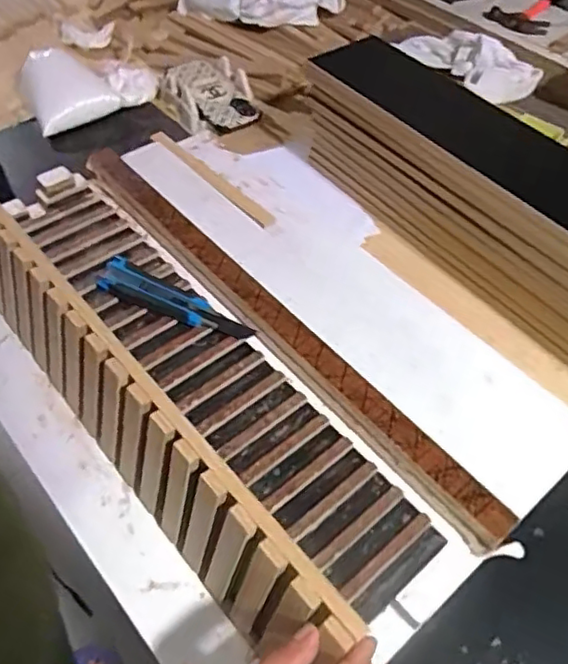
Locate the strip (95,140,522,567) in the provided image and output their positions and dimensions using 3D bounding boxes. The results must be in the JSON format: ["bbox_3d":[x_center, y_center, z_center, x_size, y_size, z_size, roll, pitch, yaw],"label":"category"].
[{"bbox_3d":[-0.022,-0.020,0.637,0.035,0.030,0.607,-34,61,-26],"label":"strip"}]

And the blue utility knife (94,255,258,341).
[{"bbox_3d":[-0.114,-0.031,0.634,0.167,0.023,0.036,24,55,15],"label":"blue utility knife"}]

